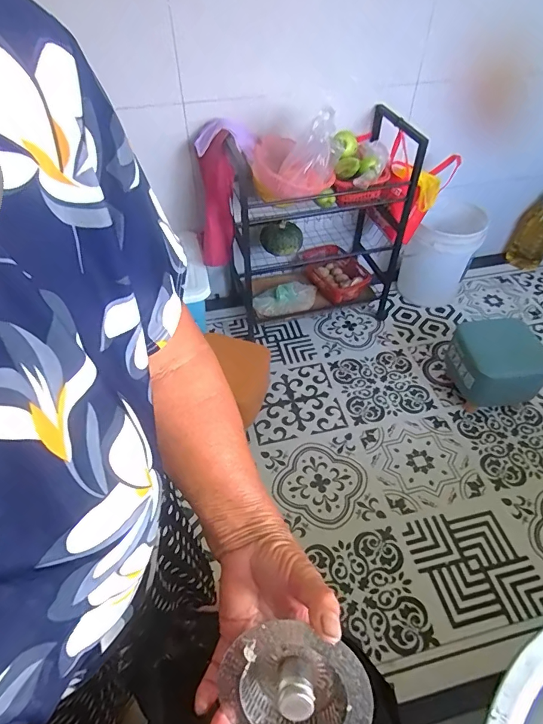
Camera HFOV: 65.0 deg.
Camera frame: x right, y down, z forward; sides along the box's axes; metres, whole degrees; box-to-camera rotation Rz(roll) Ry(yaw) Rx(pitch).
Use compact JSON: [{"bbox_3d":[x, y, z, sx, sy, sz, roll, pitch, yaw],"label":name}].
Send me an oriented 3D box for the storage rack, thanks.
[{"bbox_3d":[0.173,-0.458,1.635,0.623,0.730,0.310,-13,49,-9],"label":"storage rack"}]

